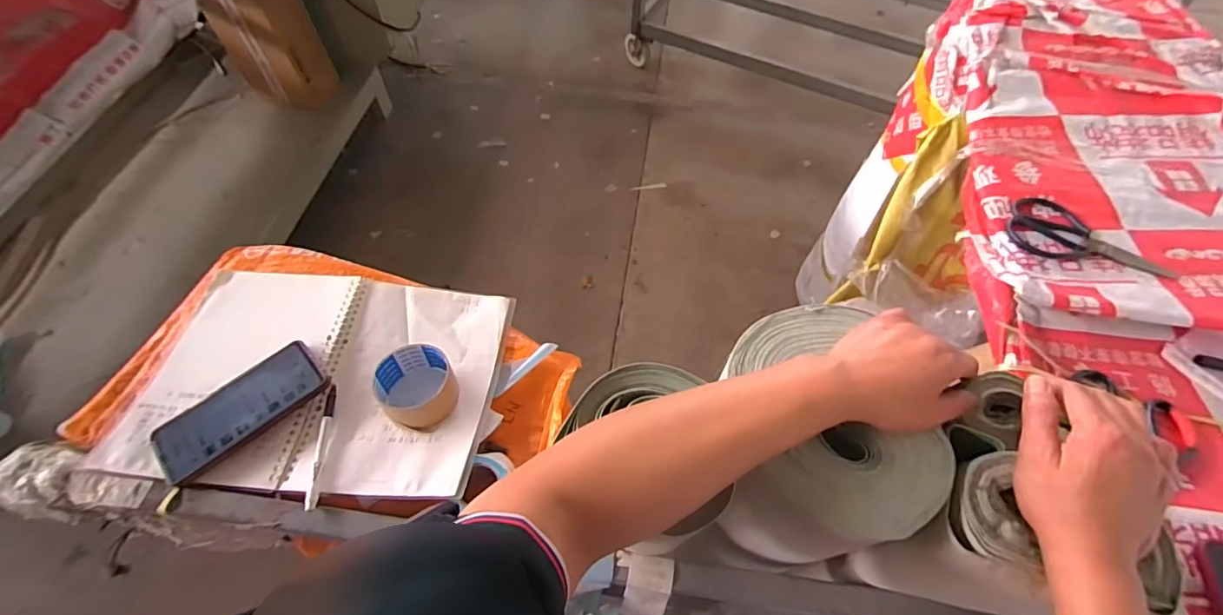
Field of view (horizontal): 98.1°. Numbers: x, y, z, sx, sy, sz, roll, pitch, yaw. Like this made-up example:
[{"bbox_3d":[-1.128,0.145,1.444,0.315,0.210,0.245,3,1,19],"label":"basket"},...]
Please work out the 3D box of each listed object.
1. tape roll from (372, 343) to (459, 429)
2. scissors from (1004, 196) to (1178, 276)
[{"bbox_3d":[-0.214,0.085,0.579,0.083,0.037,0.090,1,61,-2],"label":"tape roll"},{"bbox_3d":[0.631,-0.097,0.710,0.197,0.017,0.094,12,59,5],"label":"scissors"}]

